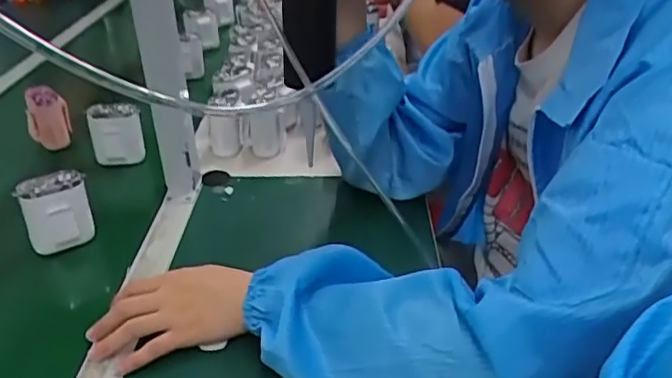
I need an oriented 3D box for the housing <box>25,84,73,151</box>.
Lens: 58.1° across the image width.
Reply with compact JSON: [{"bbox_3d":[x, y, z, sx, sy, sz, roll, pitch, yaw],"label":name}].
[{"bbox_3d":[-0.435,-0.102,0.920,0.075,0.110,0.024,13,34,24],"label":"housing"}]

